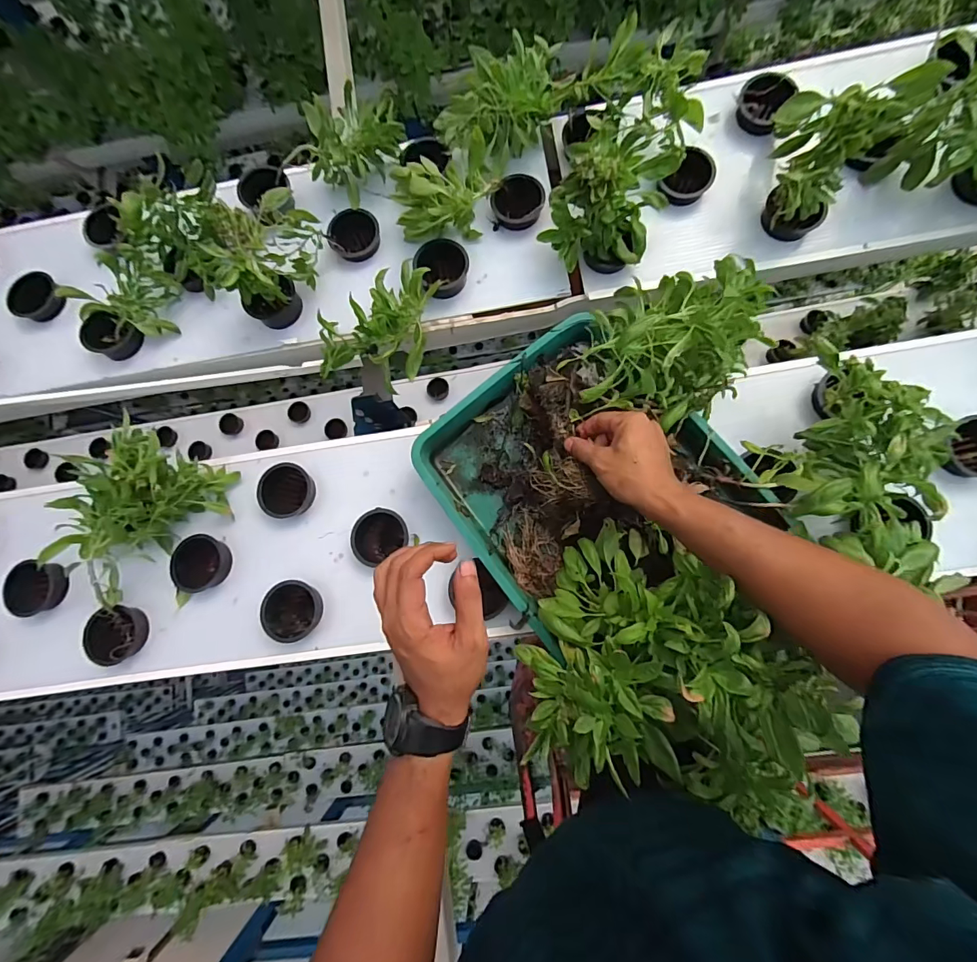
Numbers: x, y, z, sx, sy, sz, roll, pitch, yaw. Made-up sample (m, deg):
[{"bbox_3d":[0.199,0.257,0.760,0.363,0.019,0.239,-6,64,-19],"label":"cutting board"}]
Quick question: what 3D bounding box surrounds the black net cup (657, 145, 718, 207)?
[{"bbox_3d":[0.284,-0.433,0.625,0.070,0.048,0.077,-1,83,5],"label":"black net cup"}]

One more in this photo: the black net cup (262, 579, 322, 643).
[{"bbox_3d":[-0.257,0.174,0.599,0.072,0.075,0.075,-1,83,5],"label":"black net cup"}]

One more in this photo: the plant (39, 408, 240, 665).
[{"bbox_3d":[-0.492,0.080,0.582,0.176,0.108,0.294,32,86,8],"label":"plant"}]

